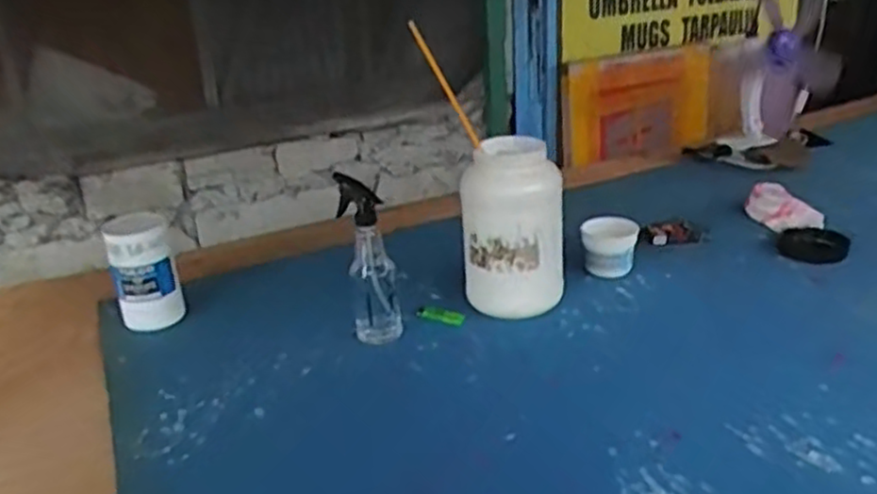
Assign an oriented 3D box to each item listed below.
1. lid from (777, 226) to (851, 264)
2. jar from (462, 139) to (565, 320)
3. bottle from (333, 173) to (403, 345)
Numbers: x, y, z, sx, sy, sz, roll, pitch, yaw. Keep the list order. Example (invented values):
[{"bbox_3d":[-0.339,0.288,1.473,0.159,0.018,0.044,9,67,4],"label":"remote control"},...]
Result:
[{"bbox_3d":[0.647,-0.007,1.293,0.107,0.013,0.118,12,30,31],"label":"lid"},{"bbox_3d":[0.116,-0.034,1.154,0.150,0.247,0.151,-2,25,5],"label":"jar"},{"bbox_3d":[-0.101,0.017,1.096,0.071,0.243,0.067,-6,25,-4],"label":"bottle"}]

